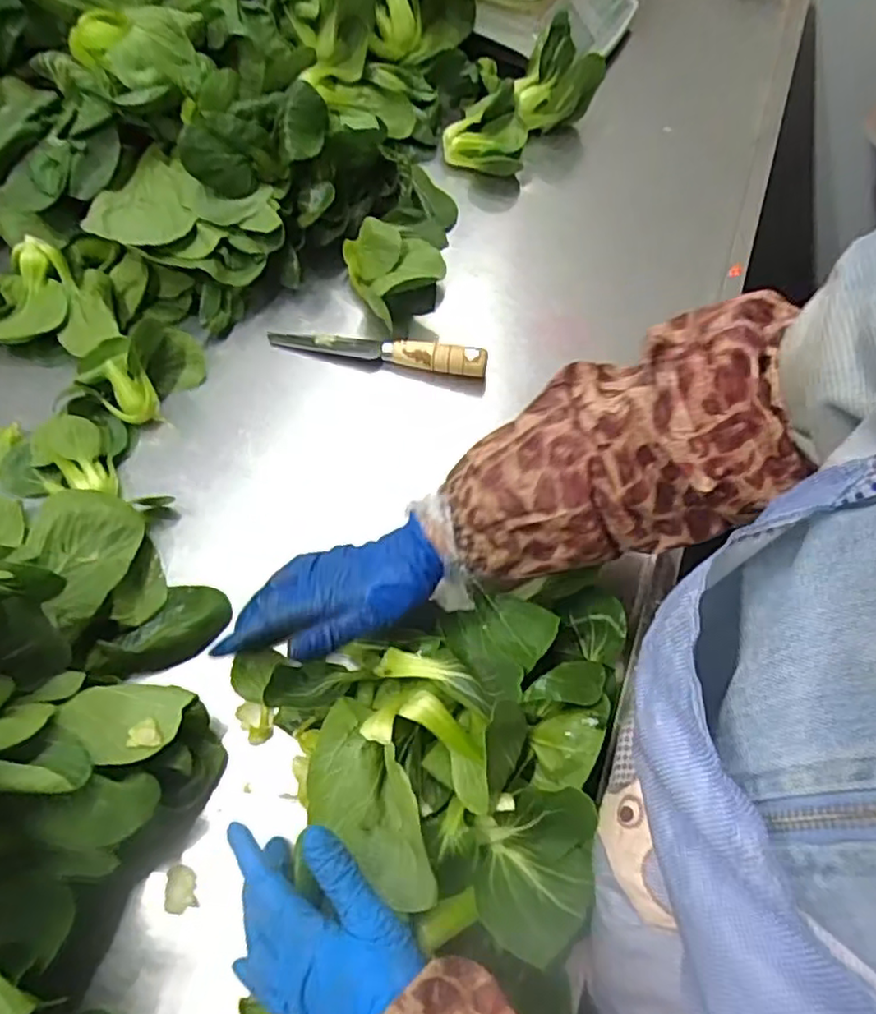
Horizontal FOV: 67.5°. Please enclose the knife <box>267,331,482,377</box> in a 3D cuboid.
[{"bbox_3d":[-0.054,-0.146,0.594,0.197,0.024,0.017,9,61,1],"label":"knife"}]

